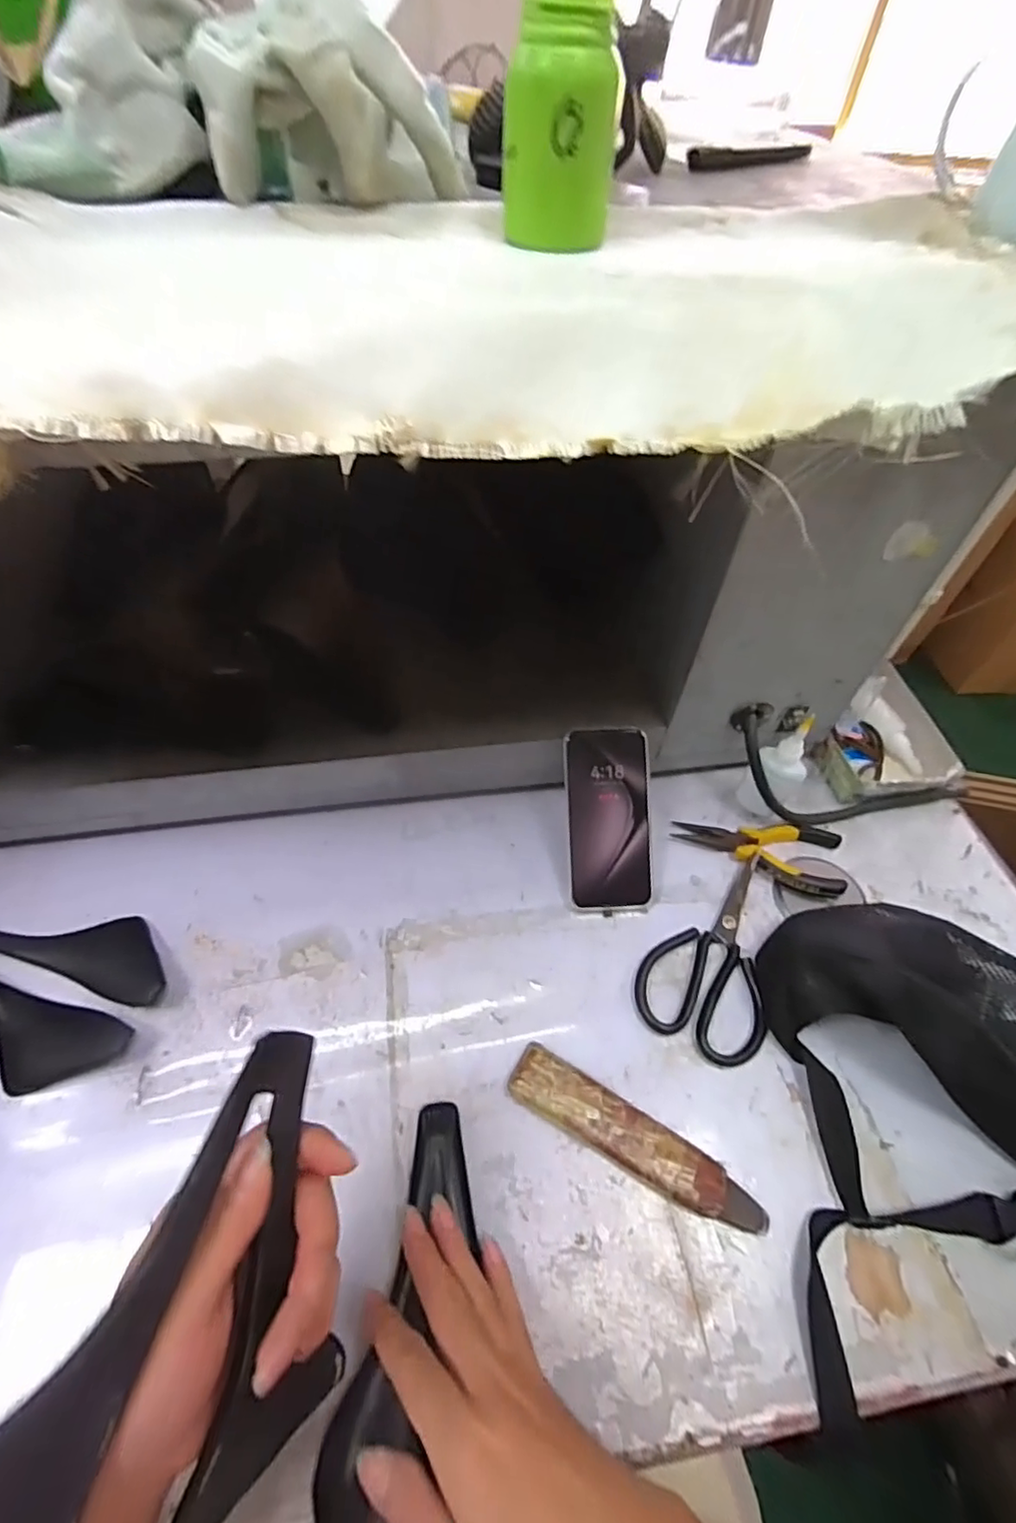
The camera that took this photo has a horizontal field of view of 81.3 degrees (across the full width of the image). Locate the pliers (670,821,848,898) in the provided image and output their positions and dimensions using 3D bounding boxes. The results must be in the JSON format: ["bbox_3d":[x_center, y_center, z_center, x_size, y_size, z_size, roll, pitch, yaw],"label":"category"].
[{"bbox_3d":[0.241,0.089,0.567,0.153,0.017,0.071,8,52,3],"label":"pliers"}]

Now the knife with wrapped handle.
[{"bbox_3d":[0.088,0.269,0.423,0.186,0.014,0.038,27,55,17],"label":"knife with wrapped handle"}]

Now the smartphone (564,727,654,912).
[{"bbox_3d":[0.092,0.053,0.540,0.075,0.013,0.163,-1,88,-2],"label":"smartphone"}]

